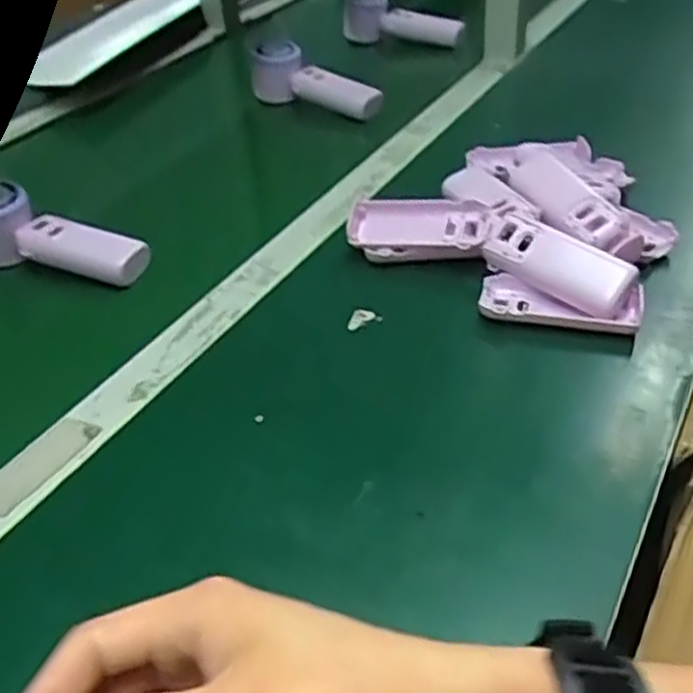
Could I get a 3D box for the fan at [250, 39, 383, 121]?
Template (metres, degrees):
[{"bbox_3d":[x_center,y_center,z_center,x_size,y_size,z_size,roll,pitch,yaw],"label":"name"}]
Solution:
[{"bbox_3d":[-0.033,-0.303,0.846,0.168,0.056,0.058,26,48,18],"label":"fan"}]

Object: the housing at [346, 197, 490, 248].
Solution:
[{"bbox_3d":[0.056,-0.092,0.585,0.109,0.033,0.044,8,41,17],"label":"housing"}]

